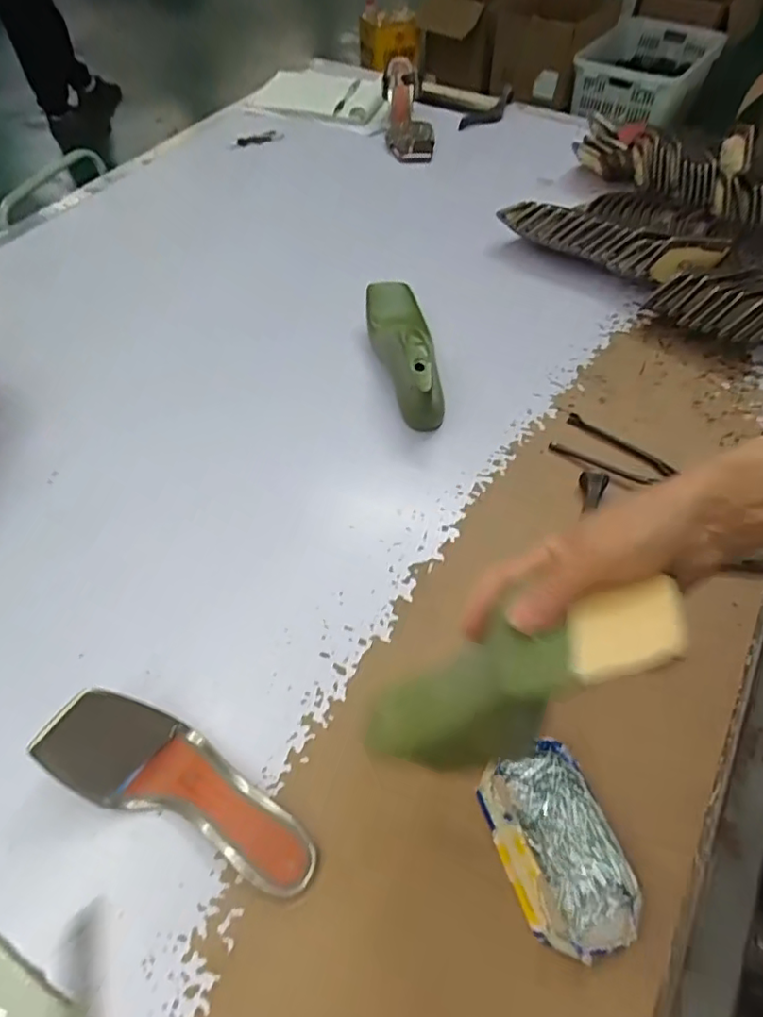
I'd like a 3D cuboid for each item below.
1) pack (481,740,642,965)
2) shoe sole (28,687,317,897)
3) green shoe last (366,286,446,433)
[{"bbox_3d":[0.128,0.248,0.432,0.082,0.045,0.136,-15,55,-11],"label":"pack"},{"bbox_3d":[-0.143,0.206,0.433,0.210,0.061,0.074,19,56,13],"label":"shoe sole"},{"bbox_3d":[0.028,-0.198,0.710,0.072,0.086,0.220,-5,54,-5],"label":"green shoe last"}]

